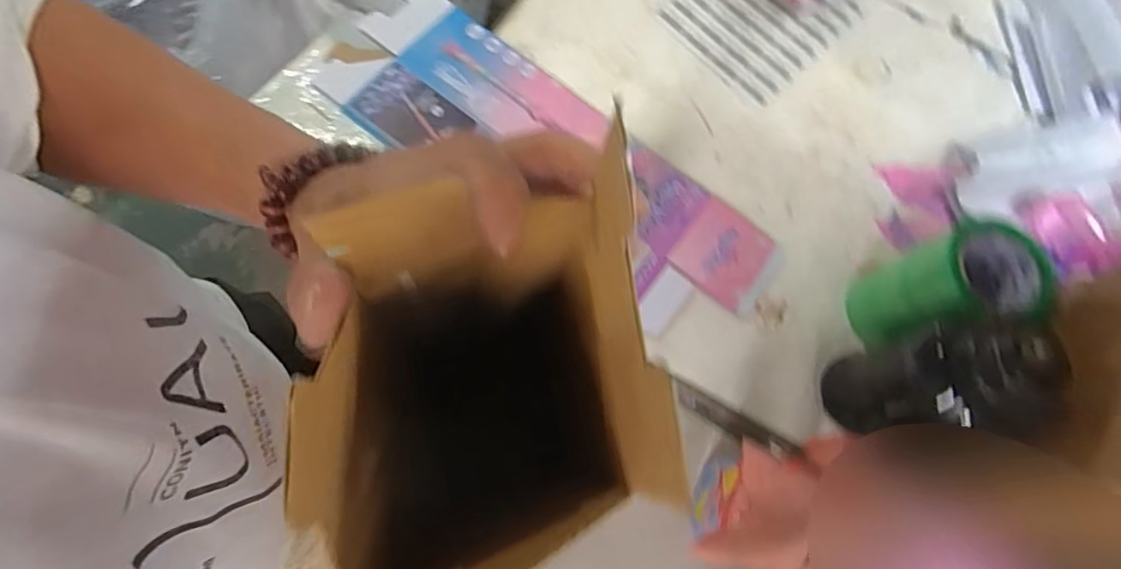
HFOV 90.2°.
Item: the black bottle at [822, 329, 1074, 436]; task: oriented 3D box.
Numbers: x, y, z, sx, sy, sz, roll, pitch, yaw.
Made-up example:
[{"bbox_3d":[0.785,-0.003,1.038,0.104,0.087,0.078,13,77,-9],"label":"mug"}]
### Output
[{"bbox_3d":[0.338,0.095,0.524,0.068,0.227,0.094,12,71,-3],"label":"black bottle"}]

